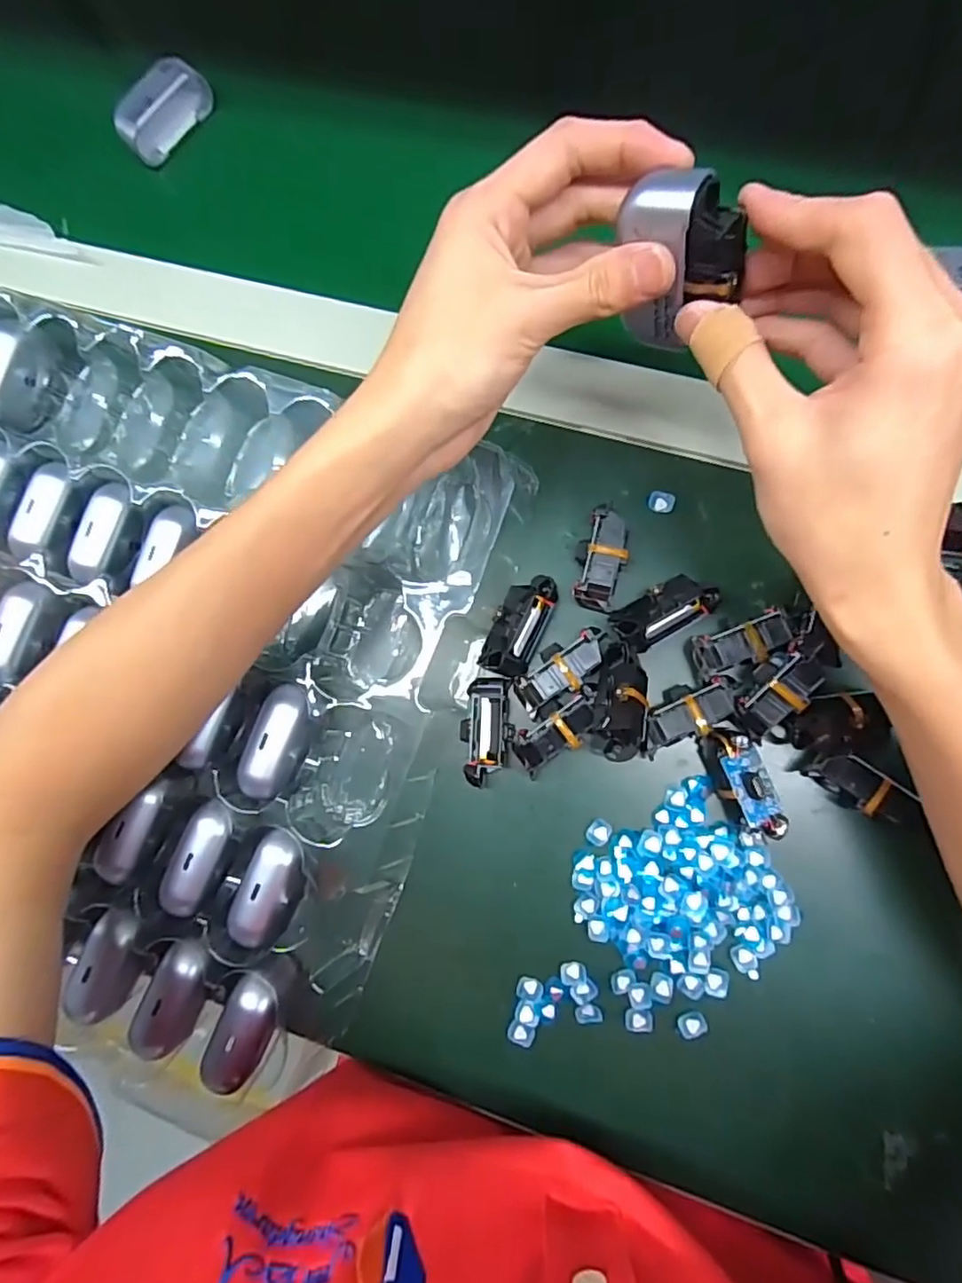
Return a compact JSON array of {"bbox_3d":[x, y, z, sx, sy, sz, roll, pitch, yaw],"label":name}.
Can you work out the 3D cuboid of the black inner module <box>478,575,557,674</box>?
[{"bbox_3d":[0.019,-0.010,0.307,0.025,0.013,0.054,25,87,9],"label":"black inner module"}]

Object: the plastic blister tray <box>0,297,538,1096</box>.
[{"bbox_3d":[-0.234,-0.005,0.325,0.438,0.036,0.342,19,86,8],"label":"plastic blister tray"}]

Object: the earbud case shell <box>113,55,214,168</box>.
[{"bbox_3d":[-0.198,-0.329,0.377,0.016,0.030,0.063,40,89,9],"label":"earbud case shell"}]

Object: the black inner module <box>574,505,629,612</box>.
[{"bbox_3d":[0.062,-0.042,0.313,0.022,0.021,0.053,12,85,8],"label":"black inner module"}]

